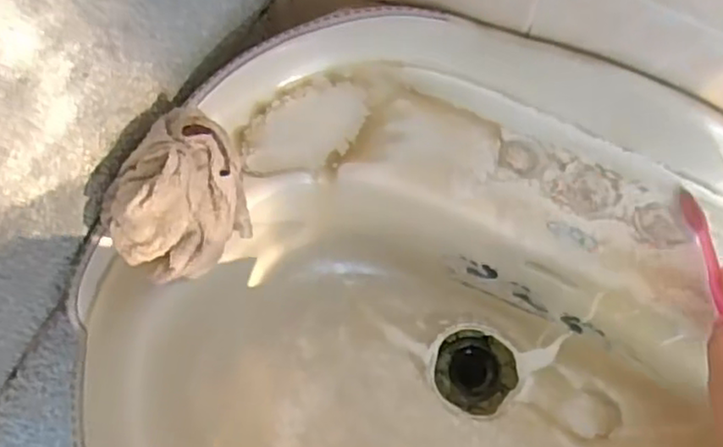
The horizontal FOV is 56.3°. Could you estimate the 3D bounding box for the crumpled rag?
[{"bbox_3d":[-0.107,-0.015,0.411,0.066,0.077,0.104,20,71,5],"label":"crumpled rag"}]

